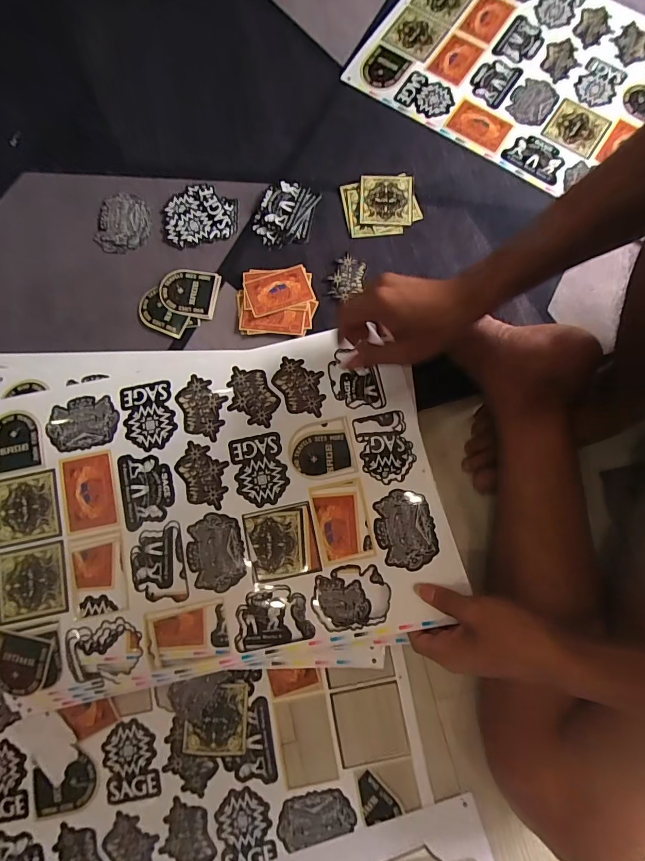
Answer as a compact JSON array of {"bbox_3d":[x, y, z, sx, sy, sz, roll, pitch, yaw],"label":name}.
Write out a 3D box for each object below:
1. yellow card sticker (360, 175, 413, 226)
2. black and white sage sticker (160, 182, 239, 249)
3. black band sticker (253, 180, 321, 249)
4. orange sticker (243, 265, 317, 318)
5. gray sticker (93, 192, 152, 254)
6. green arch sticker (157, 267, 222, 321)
[{"bbox_3d":[0.084,-0.304,0.522,0.067,0.004,0.067,1,88,2],"label":"yellow card sticker"},{"bbox_3d":[-0.163,-0.286,0.522,0.097,0.005,0.085,-12,80,-2],"label":"black and white sage sticker"},{"bbox_3d":[-0.049,-0.284,0.522,0.074,0.007,0.090,15,85,0],"label":"black band sticker"},{"bbox_3d":[-0.055,-0.177,0.503,0.080,0.005,0.054,-18,80,-3],"label":"orange sticker"},{"bbox_3d":[-0.262,-0.274,0.522,0.072,0.005,0.084,3,80,1],"label":"gray sticker"},{"bbox_3d":[-0.171,-0.176,0.504,0.073,0.004,0.061,7,80,2],"label":"green arch sticker"}]

